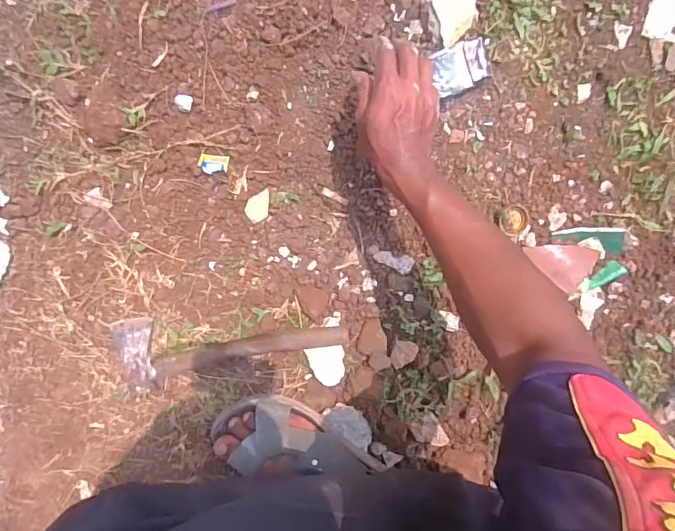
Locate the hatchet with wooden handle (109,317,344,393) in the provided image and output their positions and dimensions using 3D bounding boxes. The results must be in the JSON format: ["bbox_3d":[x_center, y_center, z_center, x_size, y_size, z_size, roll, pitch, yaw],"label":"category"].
[{"bbox_3d":[-0.135,0.105,0.605,0.289,0.033,0.085,-5,98,-3],"label":"hatchet with wooden handle"}]

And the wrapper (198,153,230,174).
[{"bbox_3d":[-0.156,-0.127,0.605,0.037,0.004,0.025,5,97,-4],"label":"wrapper"}]

